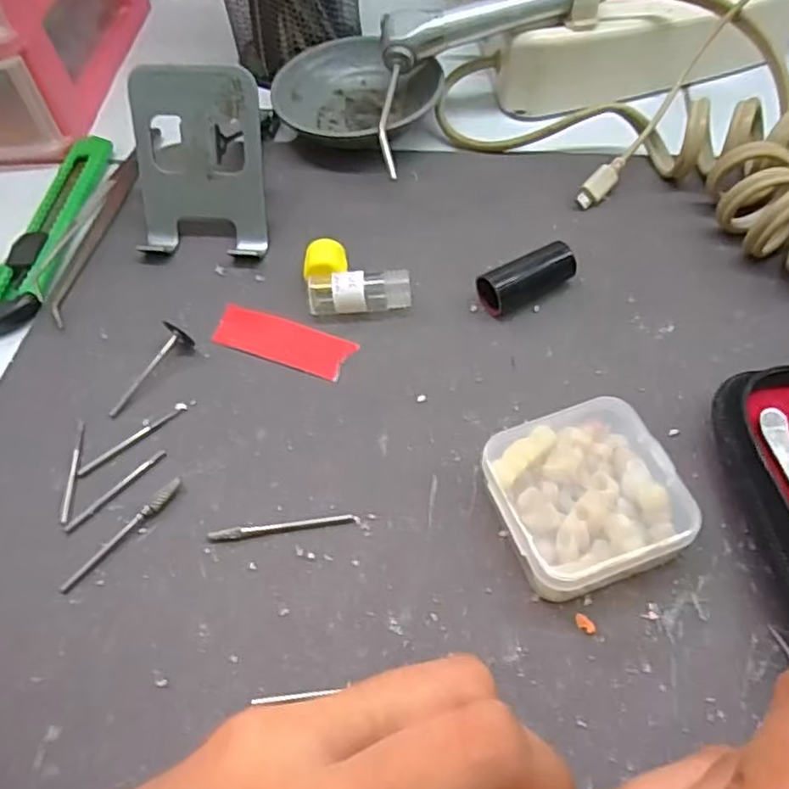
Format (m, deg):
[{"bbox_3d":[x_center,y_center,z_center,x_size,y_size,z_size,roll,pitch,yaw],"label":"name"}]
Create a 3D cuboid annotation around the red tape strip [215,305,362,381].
[{"bbox_3d":[-0.047,-0.023,0.277,0.060,0.004,0.021,19,59,17],"label":"red tape strip"}]

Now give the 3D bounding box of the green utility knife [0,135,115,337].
[{"bbox_3d":[-0.170,-0.083,0.327,0.030,0.008,0.134,5,56,9],"label":"green utility knife"}]

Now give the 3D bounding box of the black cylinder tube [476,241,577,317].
[{"bbox_3d":[0.055,-0.048,0.276,0.040,0.018,0.015,-25,57,-12],"label":"black cylinder tube"}]

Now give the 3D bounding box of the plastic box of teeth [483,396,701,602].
[{"bbox_3d":[0.061,0.034,0.218,0.056,0.020,0.055,-17,56,-6],"label":"plastic box of teeth"}]

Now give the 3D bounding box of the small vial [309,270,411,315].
[{"bbox_3d":[-0.015,-0.043,0.279,0.042,0.017,0.014,-2,55,4],"label":"small vial"}]

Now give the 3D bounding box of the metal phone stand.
[{"bbox_3d":[-0.089,-0.103,0.298,0.059,0.065,0.047,4,56,8],"label":"metal phone stand"}]

